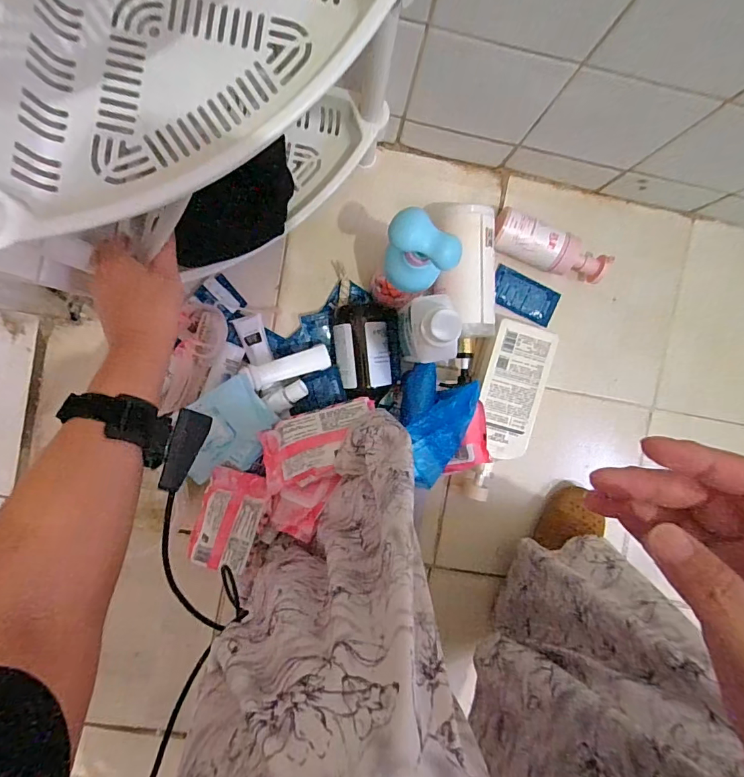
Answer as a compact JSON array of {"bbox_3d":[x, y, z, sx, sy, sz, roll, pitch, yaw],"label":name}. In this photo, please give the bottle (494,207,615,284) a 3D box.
[{"bbox_3d":[0.249,-0.196,0.629,0.170,0.059,0.052,15,87,-5],"label":"bottle"}]

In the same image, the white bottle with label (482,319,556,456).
[{"bbox_3d":[0.194,0.004,0.629,0.088,0.047,0.189,14,87,-5],"label":"white bottle with label"}]

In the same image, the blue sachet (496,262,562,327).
[{"bbox_3d":[0.226,-0.139,0.659,0.101,0.011,0.055,26,86,-5],"label":"blue sachet"}]

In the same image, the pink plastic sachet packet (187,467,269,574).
[{"bbox_3d":[-0.189,0.178,0.588,0.078,0.033,0.134,19,106,-2],"label":"pink plastic sachet packet"}]

